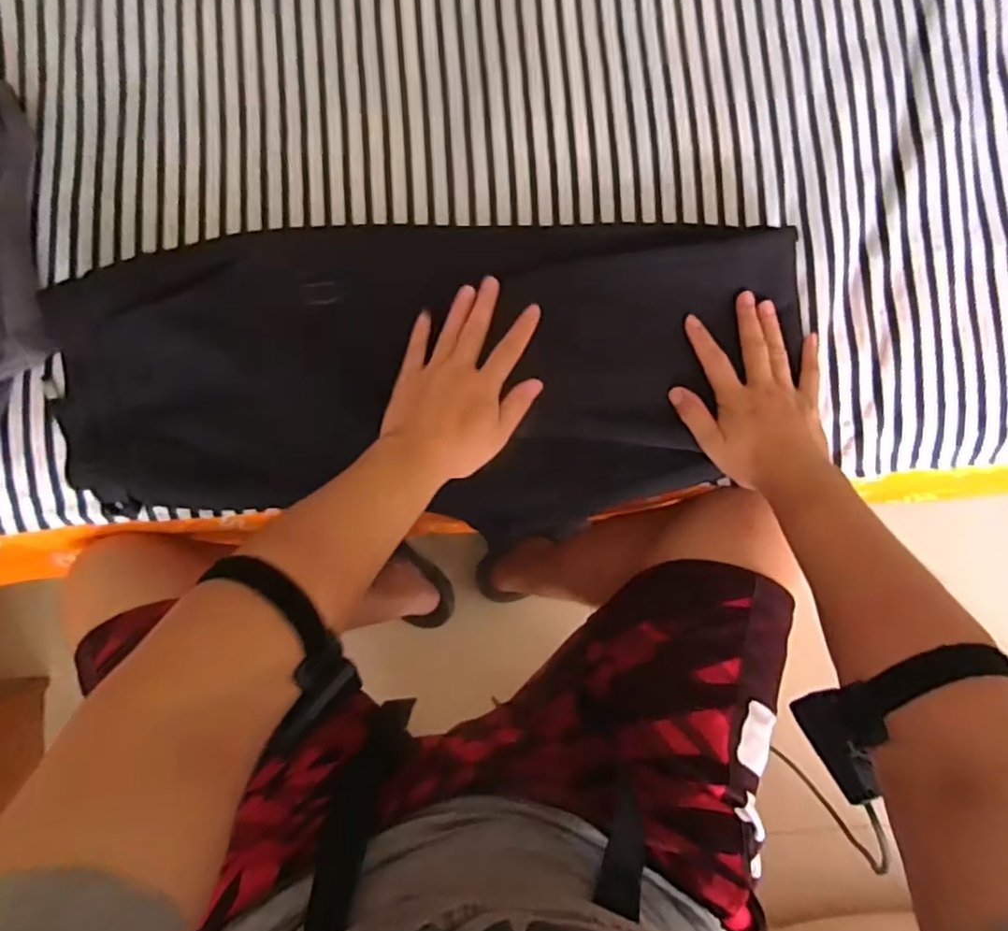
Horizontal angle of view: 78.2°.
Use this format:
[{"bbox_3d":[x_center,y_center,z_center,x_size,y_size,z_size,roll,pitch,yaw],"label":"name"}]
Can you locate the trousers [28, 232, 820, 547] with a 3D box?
[{"bbox_3d":[-0.059,-0.081,0.555,0.620,0.055,0.281,0,91,-4],"label":"trousers"}]

